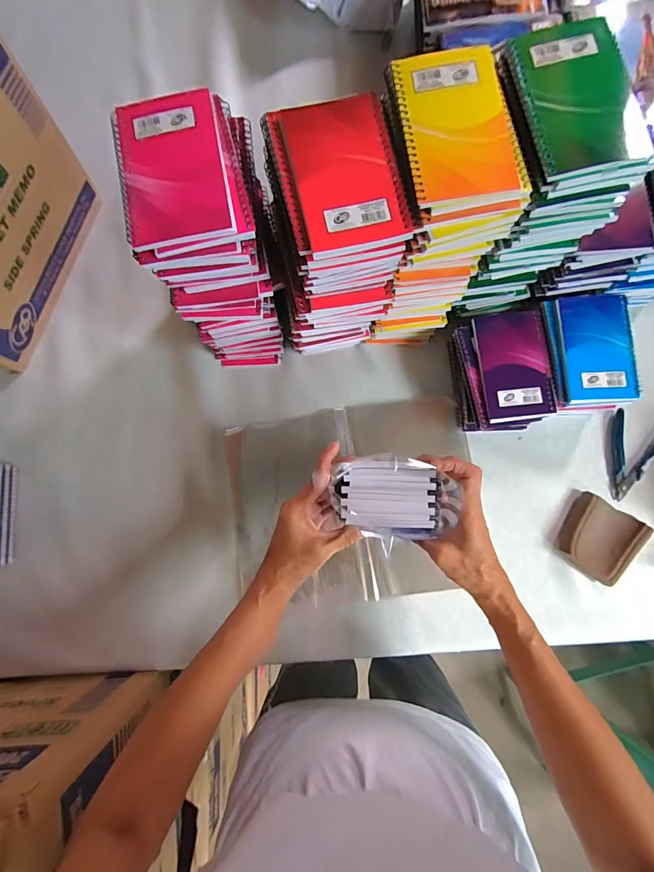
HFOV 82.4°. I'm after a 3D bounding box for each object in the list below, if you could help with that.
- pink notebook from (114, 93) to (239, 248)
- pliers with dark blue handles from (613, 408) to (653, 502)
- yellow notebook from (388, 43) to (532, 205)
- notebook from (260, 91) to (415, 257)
[{"bbox_3d":[-0.127,-0.219,0.303,0.085,0.006,0.133,-12,82,1],"label":"pink notebook"},{"bbox_3d":[0.408,0.029,0.492,0.068,0.007,0.119,19,83,5],"label":"pliers with dark blue handles"},{"bbox_3d":[0.104,-0.248,0.295,0.086,0.009,0.126,-9,82,1],"label":"yellow notebook"},{"bbox_3d":[0.008,-0.210,0.300,0.093,0.009,0.130,-13,82,1],"label":"notebook"}]

